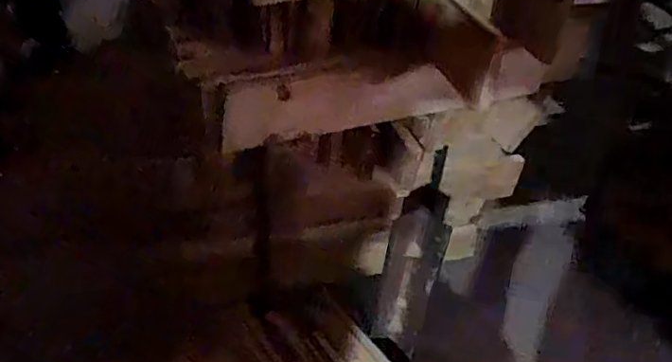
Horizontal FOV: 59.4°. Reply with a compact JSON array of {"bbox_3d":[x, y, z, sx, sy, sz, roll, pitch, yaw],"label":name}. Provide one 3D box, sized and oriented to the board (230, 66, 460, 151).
[{"bbox_3d":[0.015,-0.096,0.687,0.282,0.078,0.026,-13,47,-19],"label":"board"}]

